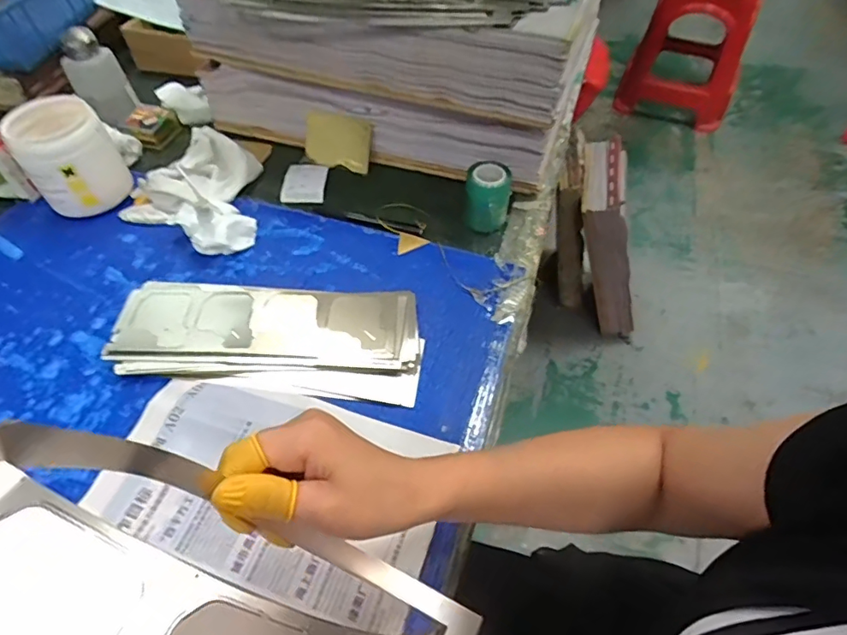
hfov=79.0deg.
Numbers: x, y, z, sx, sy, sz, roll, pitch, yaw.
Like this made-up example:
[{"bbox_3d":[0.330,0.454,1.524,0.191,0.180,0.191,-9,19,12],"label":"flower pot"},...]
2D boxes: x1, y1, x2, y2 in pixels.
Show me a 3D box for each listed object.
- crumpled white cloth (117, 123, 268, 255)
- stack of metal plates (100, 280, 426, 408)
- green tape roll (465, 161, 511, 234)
[{"bbox_3d":[-0.258,-0.155,0.615,0.170,0.050,0.149,22,56,18],"label":"crumpled white cloth"},{"bbox_3d":[-0.148,0.011,0.501,0.289,0.032,0.121,4,52,5],"label":"stack of metal plates"},{"bbox_3d":[0.073,-0.136,0.584,0.047,0.071,0.041,1,52,2],"label":"green tape roll"}]

